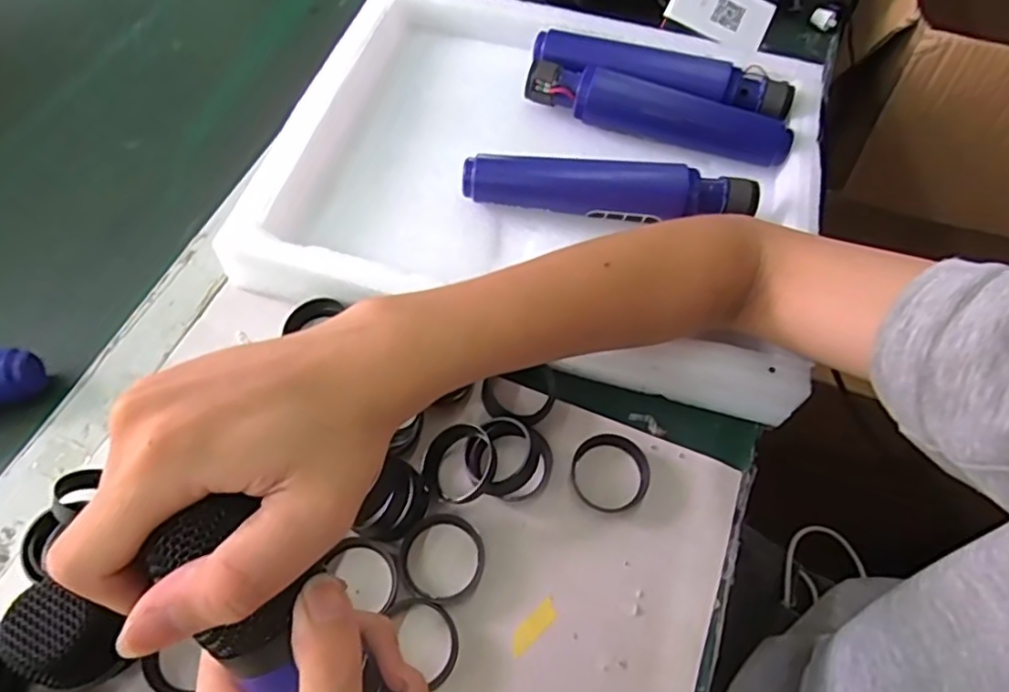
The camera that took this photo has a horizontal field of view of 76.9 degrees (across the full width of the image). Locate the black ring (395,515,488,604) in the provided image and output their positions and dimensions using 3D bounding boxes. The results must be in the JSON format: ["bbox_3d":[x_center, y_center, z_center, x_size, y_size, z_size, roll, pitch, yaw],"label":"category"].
[{"bbox_3d":[-0.033,0.111,0.335,0.044,0.010,0.045,1,61,-2],"label":"black ring"}]

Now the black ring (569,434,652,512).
[{"bbox_3d":[0.061,0.070,0.360,0.046,0.013,0.043,1,61,-2],"label":"black ring"}]

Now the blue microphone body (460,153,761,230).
[{"bbox_3d":[0.067,-0.103,0.417,0.185,0.029,0.028,8,61,2],"label":"blue microphone body"}]

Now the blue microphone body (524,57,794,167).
[{"bbox_3d":[0.110,-0.170,0.461,0.189,0.031,0.031,16,61,6],"label":"blue microphone body"}]

